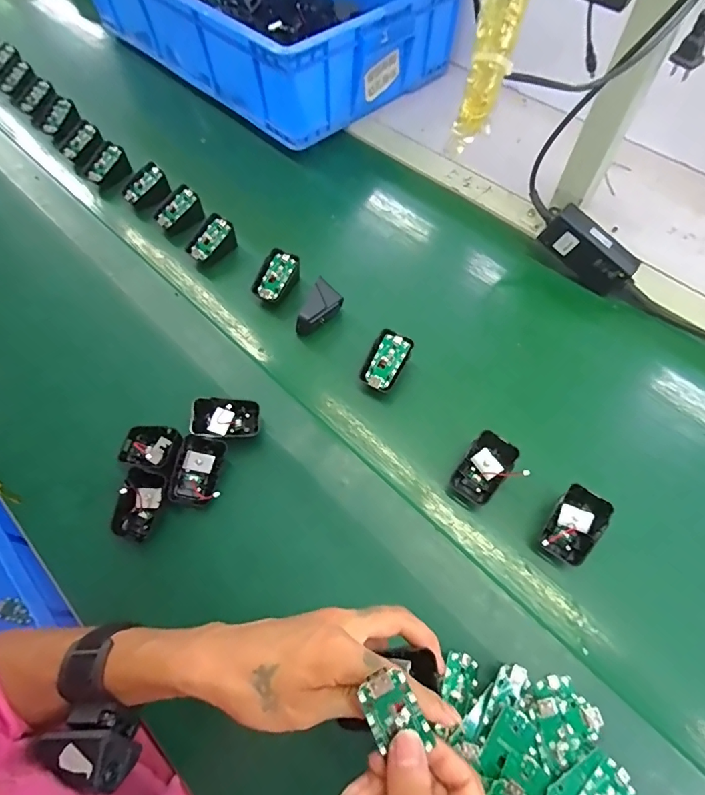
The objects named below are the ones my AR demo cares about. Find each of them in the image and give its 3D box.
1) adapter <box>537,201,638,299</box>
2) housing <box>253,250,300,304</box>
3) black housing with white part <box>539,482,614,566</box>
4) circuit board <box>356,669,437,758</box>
[{"bbox_3d":[0.291,-0.181,0.549,0.112,0.048,0.030,43,70,4],"label":"adapter"},{"bbox_3d":[-0.100,-0.154,0.577,0.037,0.044,0.063,32,67,17],"label":"housing"},{"bbox_3d":[0.210,0.123,0.421,0.044,0.039,0.064,32,67,17],"label":"black housing with white part"},{"bbox_3d":[0.024,0.187,0.258,0.030,0.004,0.059,-30,103,-7],"label":"circuit board"}]

